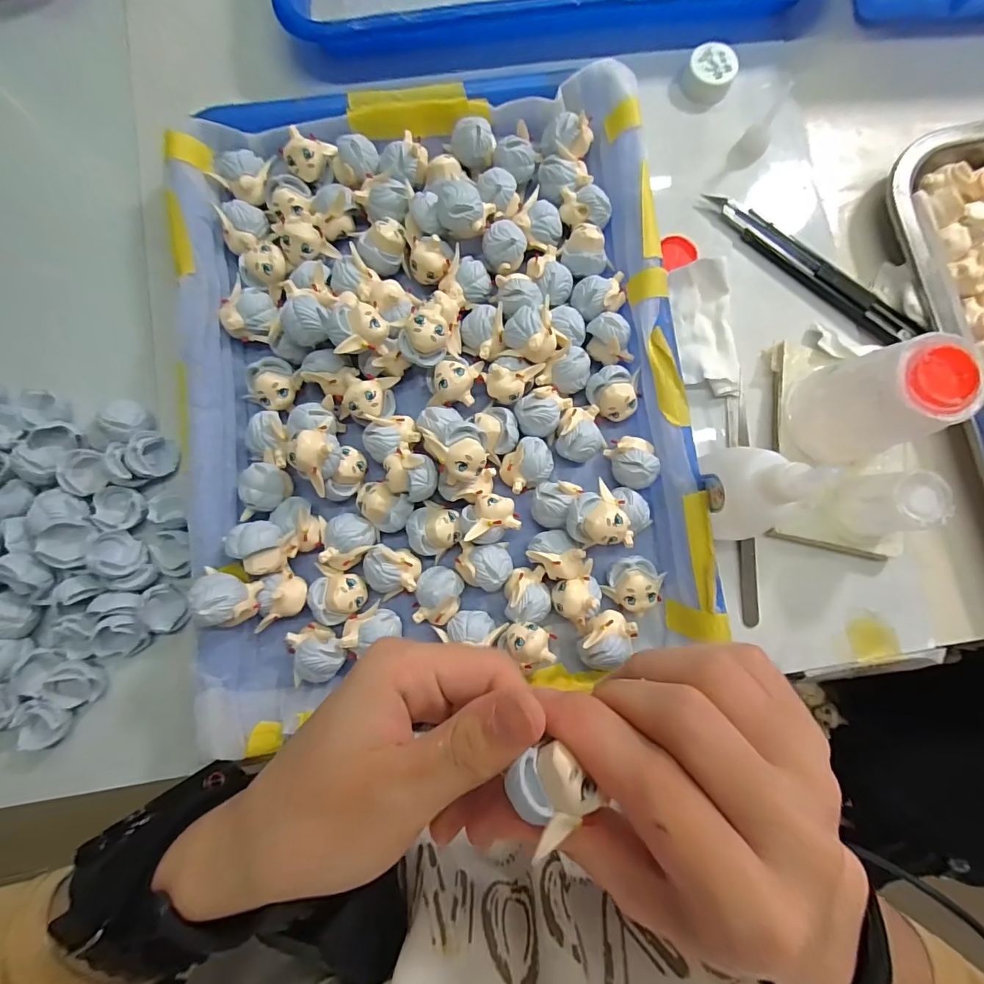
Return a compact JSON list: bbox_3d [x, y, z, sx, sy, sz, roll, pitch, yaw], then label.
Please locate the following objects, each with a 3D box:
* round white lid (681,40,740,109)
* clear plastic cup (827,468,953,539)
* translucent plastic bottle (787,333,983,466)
[{"bbox_3d":[0.132,-0.252,0.282,0.028,0.016,0.028,0,84,0],"label":"round white lid"},{"bbox_3d":[0.195,0.007,0.234,0.031,0.044,0.029,0,84,0],"label":"clear plastic cup"},{"bbox_3d":[0.187,-0.043,0.224,0.048,0.064,0.050,-15,84,-1],"label":"translucent plastic bottle"}]

